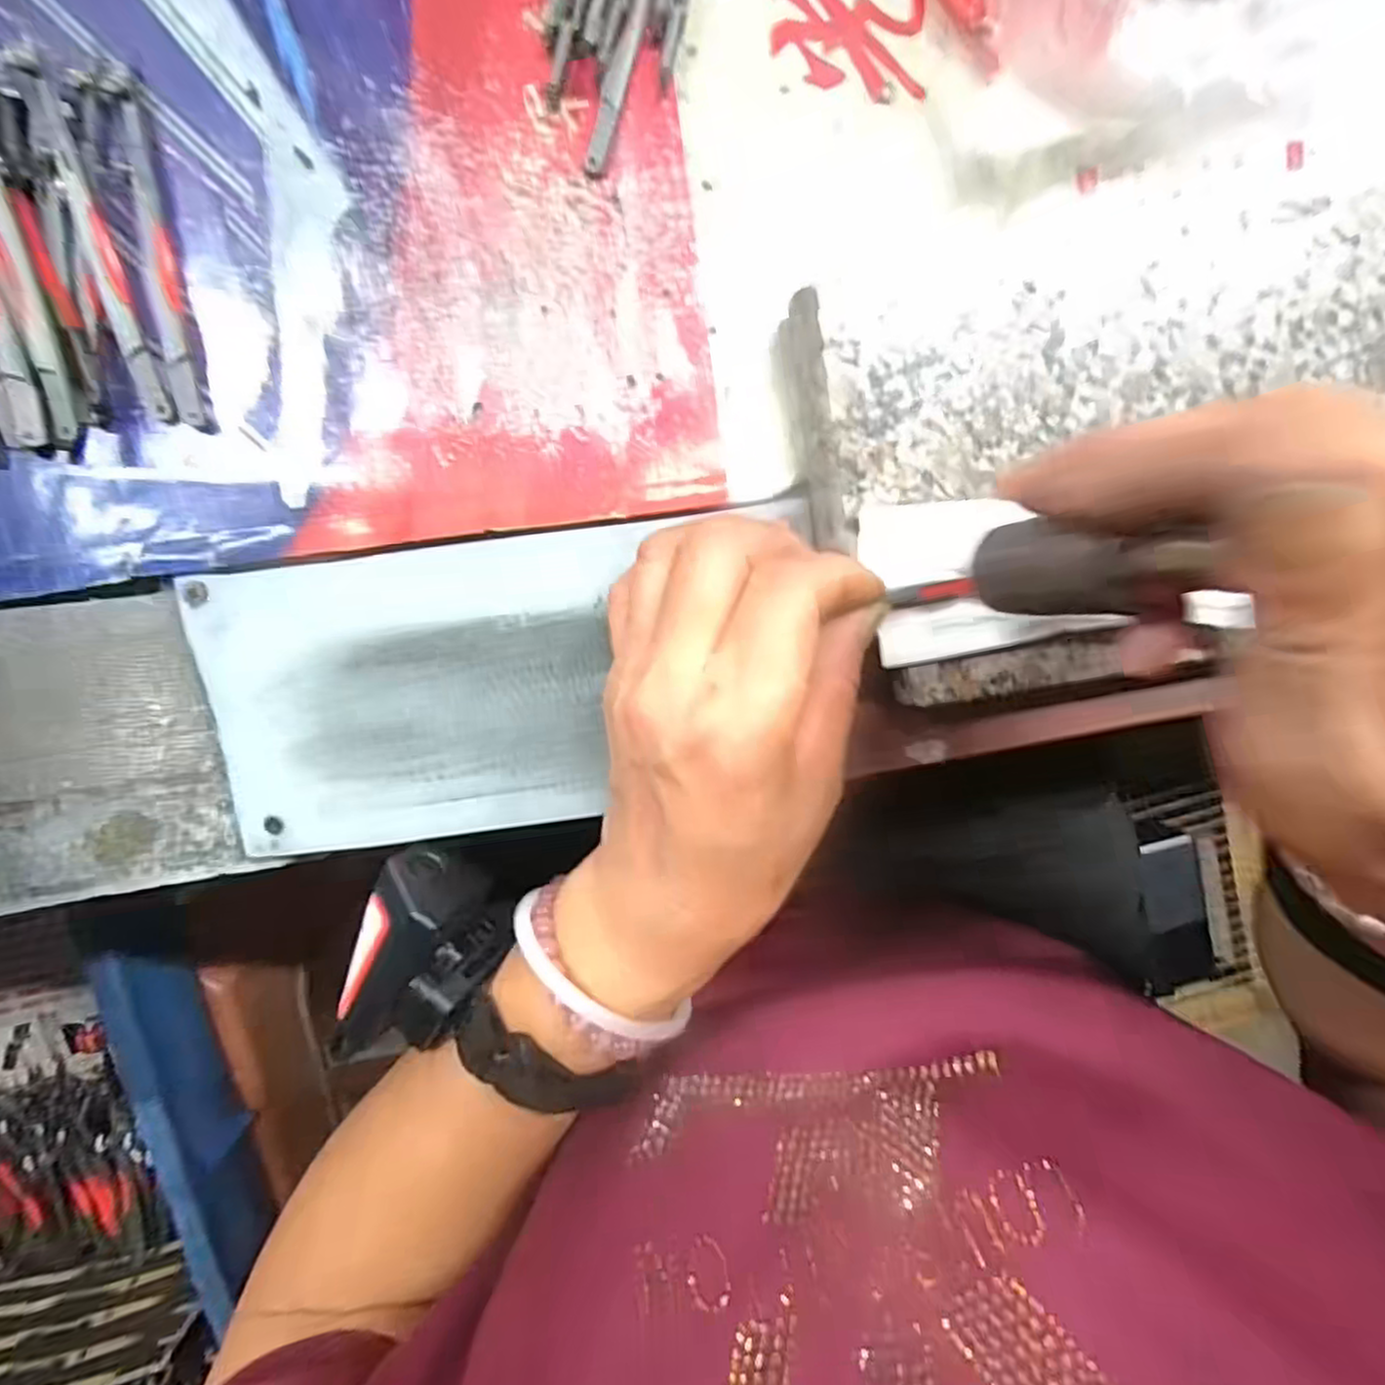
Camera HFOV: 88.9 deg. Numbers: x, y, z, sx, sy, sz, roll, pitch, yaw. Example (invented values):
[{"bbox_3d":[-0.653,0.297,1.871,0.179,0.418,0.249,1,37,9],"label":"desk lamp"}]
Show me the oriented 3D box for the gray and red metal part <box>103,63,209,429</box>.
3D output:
[{"bbox_3d":[-0.163,-0.135,0.215,0.009,0.004,0.103,-8,96,-3],"label":"gray and red metal part"}]

